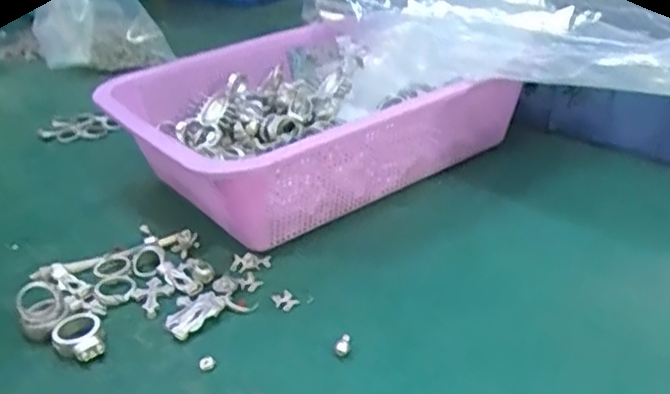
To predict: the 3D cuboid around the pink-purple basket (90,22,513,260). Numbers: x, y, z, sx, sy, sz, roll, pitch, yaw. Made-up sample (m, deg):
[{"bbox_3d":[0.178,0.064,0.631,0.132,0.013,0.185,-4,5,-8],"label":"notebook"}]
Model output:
[{"bbox_3d":[-0.021,-0.057,0.509,0.250,0.080,0.215,-23,33,-28],"label":"pink-purple basket"}]

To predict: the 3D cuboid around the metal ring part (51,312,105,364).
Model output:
[{"bbox_3d":[-0.140,0.077,0.355,0.025,0.012,0.034,-18,31,-21],"label":"metal ring part"}]

